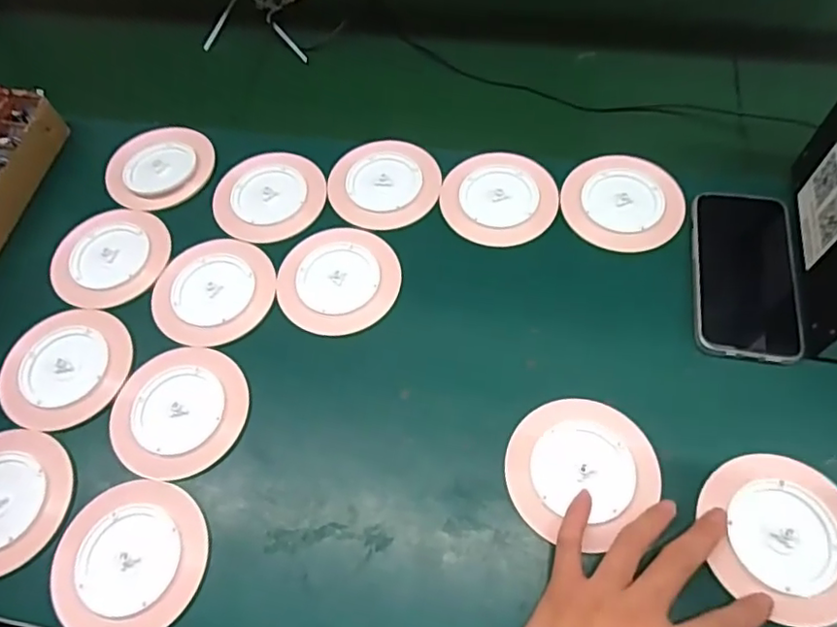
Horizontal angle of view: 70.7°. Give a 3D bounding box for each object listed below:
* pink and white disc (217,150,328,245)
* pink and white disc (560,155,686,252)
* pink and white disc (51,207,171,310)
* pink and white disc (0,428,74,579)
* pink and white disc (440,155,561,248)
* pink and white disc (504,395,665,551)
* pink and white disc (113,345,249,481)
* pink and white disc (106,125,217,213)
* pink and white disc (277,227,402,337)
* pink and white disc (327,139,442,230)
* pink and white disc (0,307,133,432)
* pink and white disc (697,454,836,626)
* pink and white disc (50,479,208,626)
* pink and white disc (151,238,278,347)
[{"bbox_3d":[-0.136,-0.108,0.535,0.097,0.007,0.094,-2,60,3],"label":"pink and white disc"},{"bbox_3d":[0.175,-0.096,0.507,0.098,0.009,0.095,-2,60,3],"label":"pink and white disc"},{"bbox_3d":[-0.266,-0.050,0.511,0.095,0.008,0.098,-2,60,3],"label":"pink and white disc"},{"bbox_3d":[-0.296,0.131,0.416,0.100,0.010,0.095,-2,60,3],"label":"pink and white disc"},{"bbox_3d":[0.070,-0.103,0.518,0.098,0.011,0.091,-2,60,3],"label":"pink and white disc"},{"bbox_3d":[0.109,0.104,0.403,0.099,0.008,0.092,-36,64,-16],"label":"pink and white disc"},{"bbox_3d":[-0.180,0.069,0.442,0.097,0.004,0.101,-2,60,3],"label":"pink and white disc"},{"bbox_3d":[-0.246,-0.140,0.558,0.092,0.010,0.097,-2,60,3],"label":"pink and white disc"},{"bbox_3d":[-0.067,-0.030,0.490,0.097,0.005,0.098,-2,60,3],"label":"pink and white disc"},{"bbox_3d":[-0.031,-0.119,0.535,0.098,0.005,0.096,-2,60,3],"label":"pink and white disc"},{"bbox_3d":[-0.279,0.041,0.466,0.096,0.011,0.099,-2,60,3],"label":"pink and white disc"},{"bbox_3d":[0.232,0.141,0.374,0.093,0.008,0.098,-2,60,3],"label":"pink and white disc"},{"bbox_3d":[-0.193,0.163,0.392,0.098,0.005,0.097,-2,60,3],"label":"pink and white disc"},{"bbox_3d":[-0.170,-0.020,0.490,0.096,0.005,0.097,-2,60,3],"label":"pink and white disc"}]

